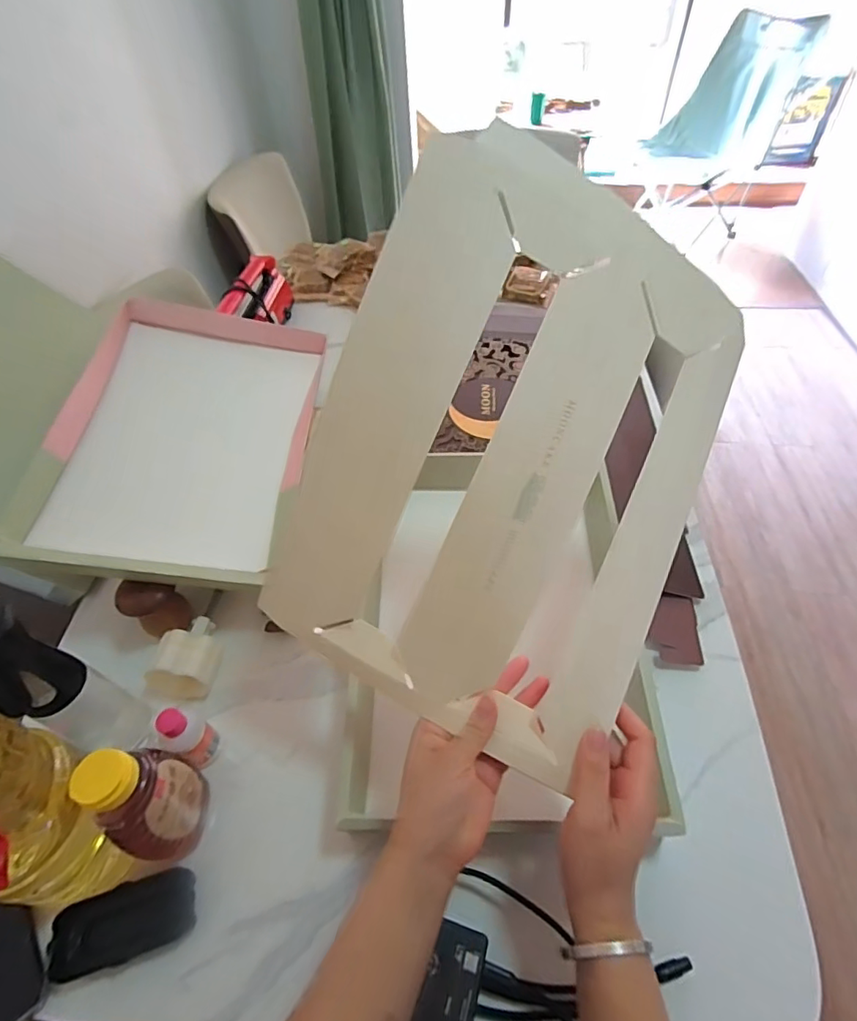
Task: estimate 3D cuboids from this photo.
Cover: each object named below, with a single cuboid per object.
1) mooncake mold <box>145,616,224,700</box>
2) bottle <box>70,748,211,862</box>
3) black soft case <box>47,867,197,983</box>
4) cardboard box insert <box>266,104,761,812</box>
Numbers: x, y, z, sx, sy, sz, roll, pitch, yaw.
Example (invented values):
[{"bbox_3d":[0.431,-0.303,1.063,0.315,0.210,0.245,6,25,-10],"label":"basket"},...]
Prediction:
[{"bbox_3d":[-0.268,0.159,0.580,0.061,0.051,0.088,-1,51,2],"label":"mooncake mold"},{"bbox_3d":[-0.241,0.248,0.443,0.051,0.160,0.075,-6,50,6],"label":"bottle"},{"bbox_3d":[-0.253,0.343,0.433,0.109,0.019,0.053,-14,51,-8],"label":"black soft case"},{"bbox_3d":[0.059,-0.028,0.378,0.277,0.387,0.044,22,8,-6],"label":"cardboard box insert"}]

